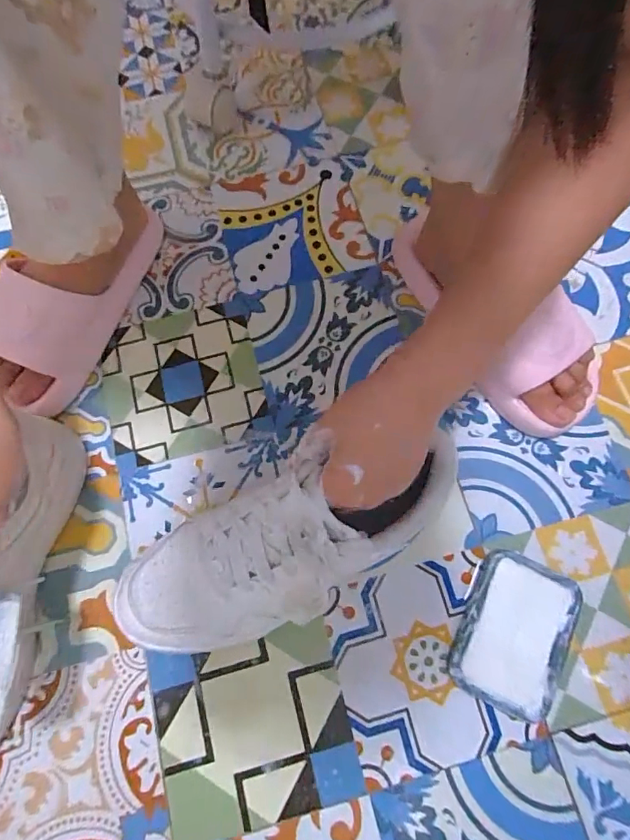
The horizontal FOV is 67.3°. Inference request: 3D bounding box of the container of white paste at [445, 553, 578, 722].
[{"bbox_3d":[0.165,0.175,0.391,0.081,0.021,0.116,26,75,8],"label":"container of white paste"}]

